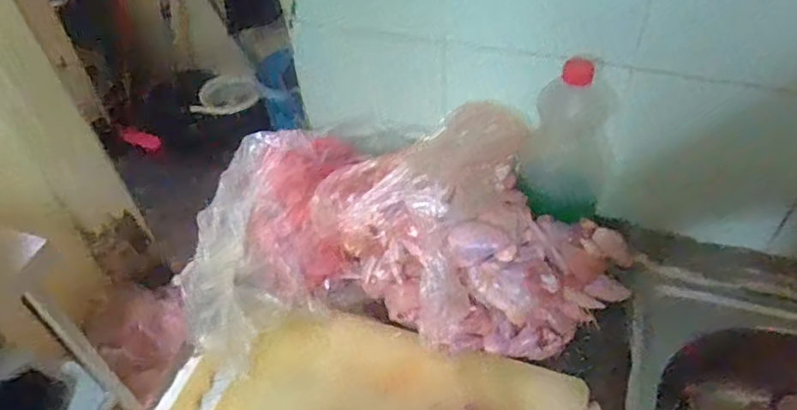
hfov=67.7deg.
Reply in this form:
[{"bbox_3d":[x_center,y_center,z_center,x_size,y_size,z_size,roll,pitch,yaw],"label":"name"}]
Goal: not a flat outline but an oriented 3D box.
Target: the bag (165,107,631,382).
[{"bbox_3d":[0.006,0.013,0.665,0.458,0.150,0.270,-5,48,1],"label":"bag"}]

